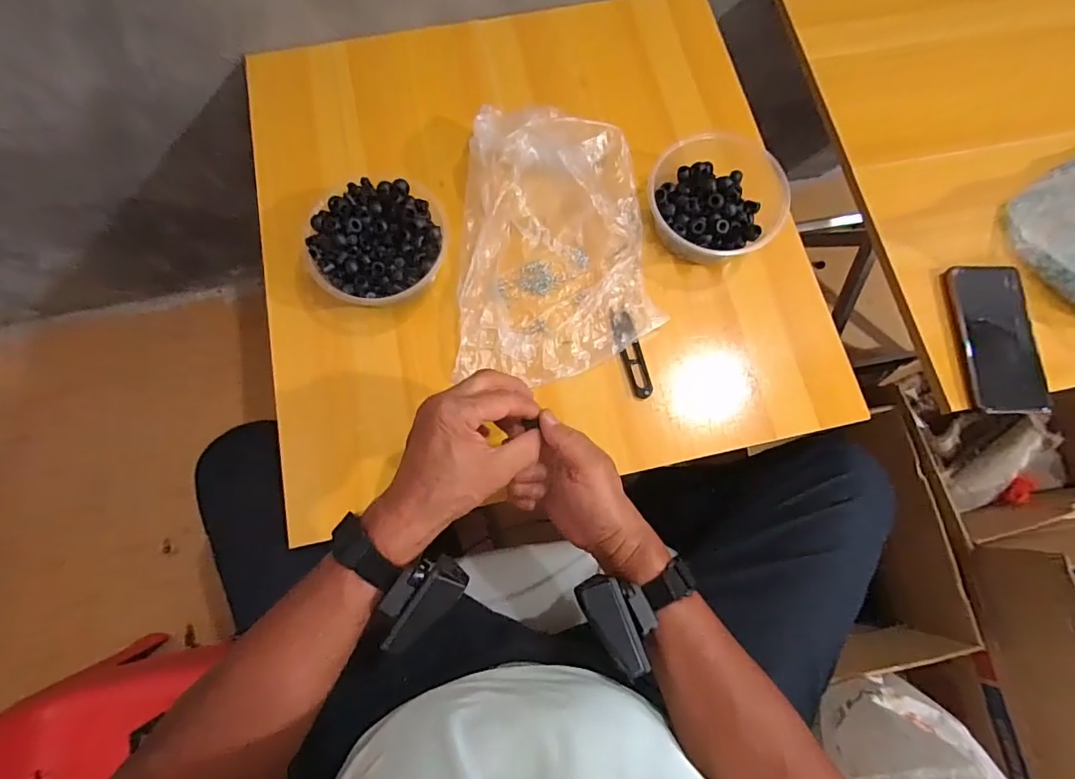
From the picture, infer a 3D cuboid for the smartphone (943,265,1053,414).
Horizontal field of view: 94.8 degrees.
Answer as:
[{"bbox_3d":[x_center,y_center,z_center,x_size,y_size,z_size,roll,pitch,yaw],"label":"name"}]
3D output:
[{"bbox_3d":[0.490,-0.058,0.525,0.081,0.014,0.167,-3,76,-1],"label":"smartphone"}]

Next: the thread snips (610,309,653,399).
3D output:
[{"bbox_3d":[0.099,-0.038,0.519,0.022,0.005,0.096,-15,76,-4],"label":"thread snips"}]

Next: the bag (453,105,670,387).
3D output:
[{"bbox_3d":[0.017,-0.155,0.519,0.206,0.069,0.287,-2,76,-1],"label":"bag"}]

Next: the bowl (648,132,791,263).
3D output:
[{"bbox_3d":[0.195,-0.215,0.545,0.148,0.044,0.159,7,76,2],"label":"bowl"}]

